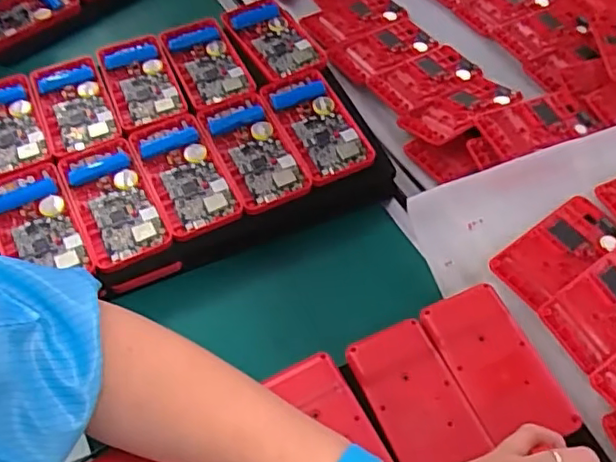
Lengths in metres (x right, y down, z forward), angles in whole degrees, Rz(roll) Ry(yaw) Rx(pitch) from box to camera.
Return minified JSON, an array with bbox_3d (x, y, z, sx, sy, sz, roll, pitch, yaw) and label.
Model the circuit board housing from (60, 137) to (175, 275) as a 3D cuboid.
[{"bbox_3d":[-0.160,-0.024,0.500,0.061,0.016,0.117,-24,59,-16],"label":"circuit board housing"}]

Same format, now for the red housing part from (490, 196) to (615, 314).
[{"bbox_3d":[0.207,0.014,0.498,0.119,0.006,0.054,-33,62,-20],"label":"red housing part"}]

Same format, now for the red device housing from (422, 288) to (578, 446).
[{"bbox_3d":[0.133,0.097,0.433,0.060,0.021,0.114,-20,58,-13],"label":"red device housing"}]

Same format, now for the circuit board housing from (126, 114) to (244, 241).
[{"bbox_3d":[-0.106,-0.049,0.514,0.062,0.014,0.118,-23,59,-15],"label":"circuit board housing"}]

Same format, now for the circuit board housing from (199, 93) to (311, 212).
[{"bbox_3d":[-0.049,-0.071,0.530,0.062,0.013,0.119,-23,59,-15],"label":"circuit board housing"}]

